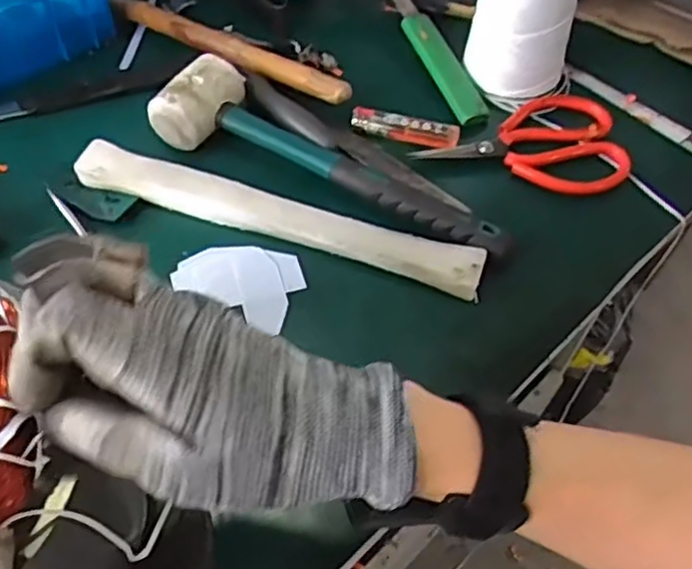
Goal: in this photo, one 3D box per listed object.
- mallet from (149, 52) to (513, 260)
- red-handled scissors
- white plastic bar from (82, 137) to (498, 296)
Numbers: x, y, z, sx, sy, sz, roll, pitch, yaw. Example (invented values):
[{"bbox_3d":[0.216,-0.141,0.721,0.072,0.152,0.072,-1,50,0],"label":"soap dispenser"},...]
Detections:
[{"bbox_3d":[-0.007,-0.095,0.504,0.274,0.046,0.065,21,57,13],"label":"mallet"},{"bbox_3d":[0.143,-0.117,0.533,0.151,0.017,0.086,13,56,8],"label":"red-handled scissors"},{"bbox_3d":[-0.050,-0.047,0.484,0.294,0.022,0.030,17,57,9],"label":"white plastic bar"}]

